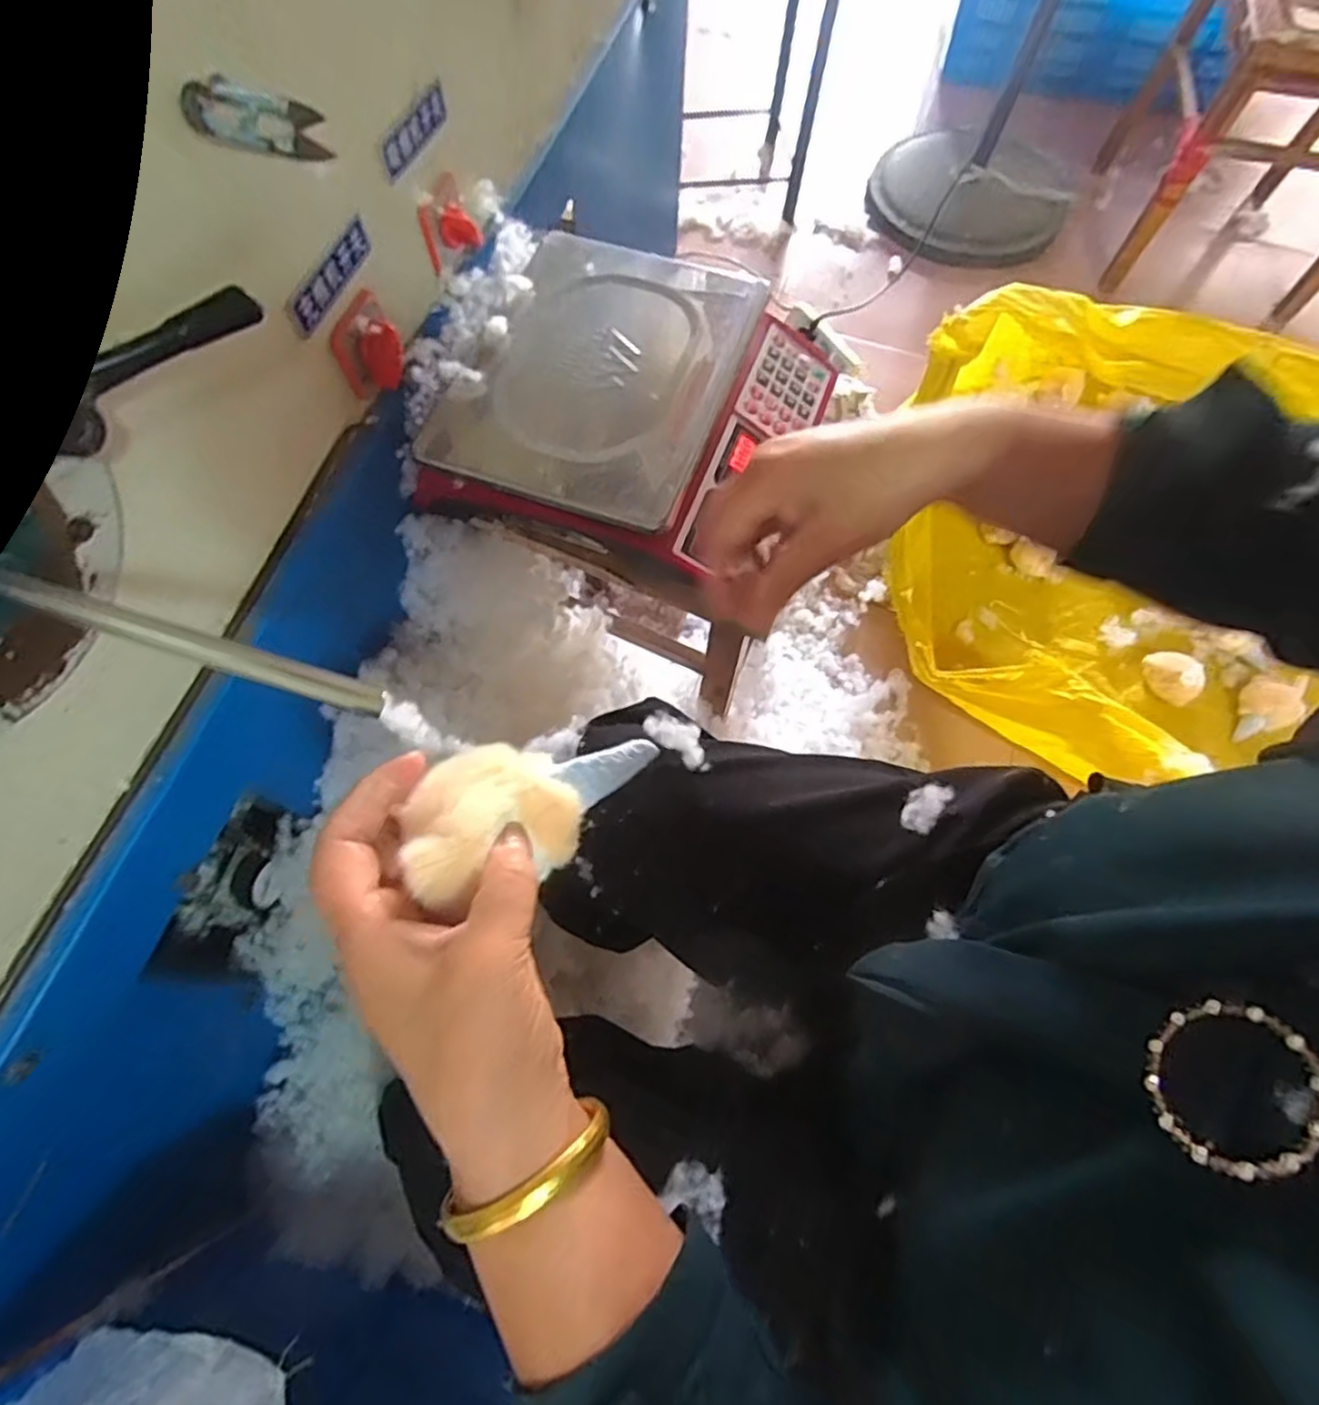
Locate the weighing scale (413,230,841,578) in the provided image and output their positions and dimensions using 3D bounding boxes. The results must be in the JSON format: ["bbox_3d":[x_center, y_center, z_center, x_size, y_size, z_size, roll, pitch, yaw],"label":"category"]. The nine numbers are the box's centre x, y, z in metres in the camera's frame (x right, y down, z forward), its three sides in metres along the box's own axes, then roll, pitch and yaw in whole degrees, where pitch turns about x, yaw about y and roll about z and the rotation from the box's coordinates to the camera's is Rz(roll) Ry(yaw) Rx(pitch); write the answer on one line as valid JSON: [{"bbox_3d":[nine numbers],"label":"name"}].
[{"bbox_3d":[-0.019,-0.272,0.630,0.302,0.102,0.315,23,70,8],"label":"weighing scale"}]

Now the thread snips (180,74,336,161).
[{"bbox_3d":[-0.230,-0.338,0.398,0.013,0.028,0.107,18,35,6],"label":"thread snips"}]

